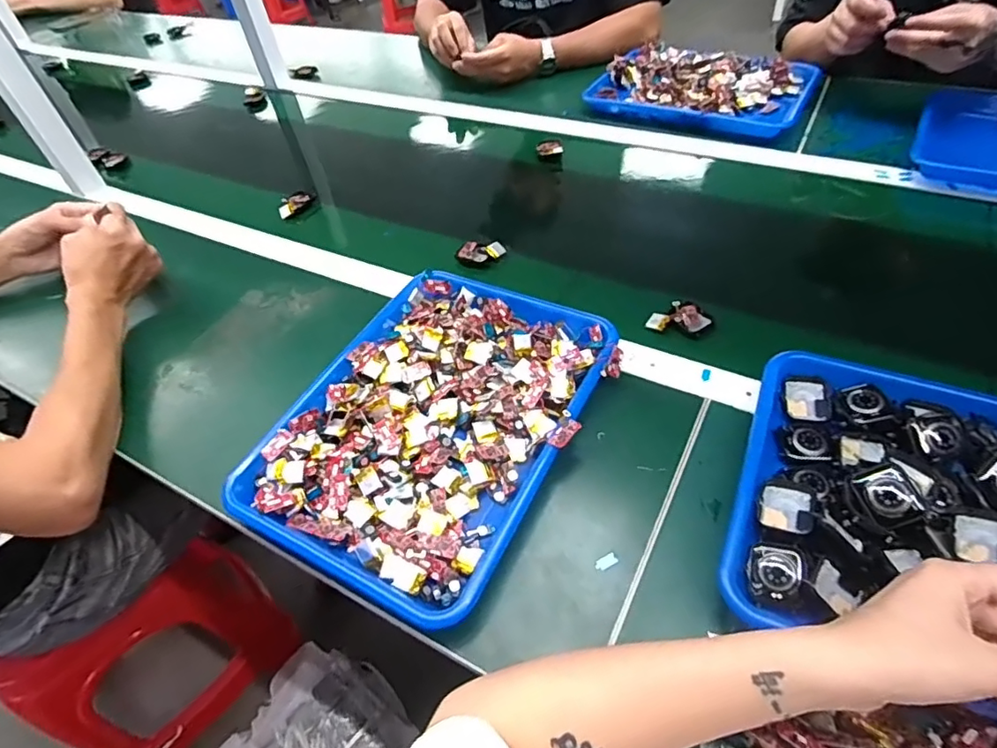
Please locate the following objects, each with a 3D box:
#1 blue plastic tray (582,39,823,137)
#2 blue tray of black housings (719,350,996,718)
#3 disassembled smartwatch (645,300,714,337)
[{"bbox_3d":[0.302,-0.438,0.842,0.313,0.045,0.171,23,55,24],"label":"blue plastic tray"},{"bbox_3d":[0.325,0.105,0.381,0.298,0.058,0.240,18,53,21],"label":"blue tray of black housings"},{"bbox_3d":[0.184,-0.054,0.563,0.054,0.013,0.043,-23,51,-13],"label":"disassembled smartwatch"}]

